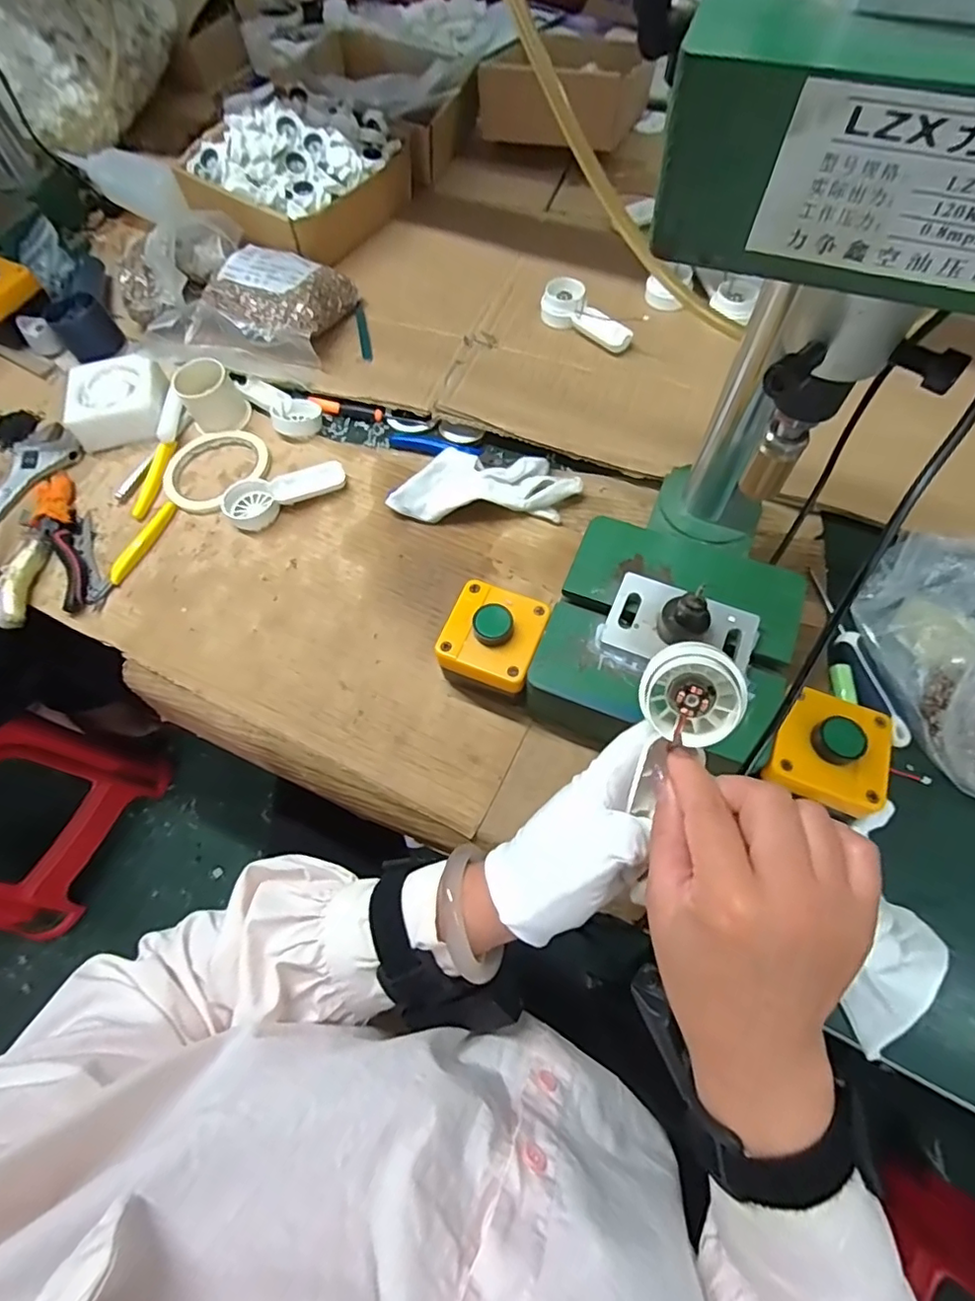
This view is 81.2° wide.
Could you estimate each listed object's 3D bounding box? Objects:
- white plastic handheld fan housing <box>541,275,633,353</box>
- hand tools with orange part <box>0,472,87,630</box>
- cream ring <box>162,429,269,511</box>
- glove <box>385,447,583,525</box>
[{"bbox_3d":[0.102,-0.346,0.590,0.043,0.025,0.105,-40,69,-16],"label":"white plastic handheld fan housing"},{"bbox_3d":[-0.404,-0.097,0.508,0.064,0.024,0.150,-22,65,-9],"label":"hand tools with orange part"},{"bbox_3d":[-0.264,-0.178,0.548,0.100,0.010,0.095,-1,64,3],"label":"cream ring"},{"bbox_3d":[-0.002,-0.149,0.508,0.169,0.033,0.060,0,63,2],"label":"glove"}]

